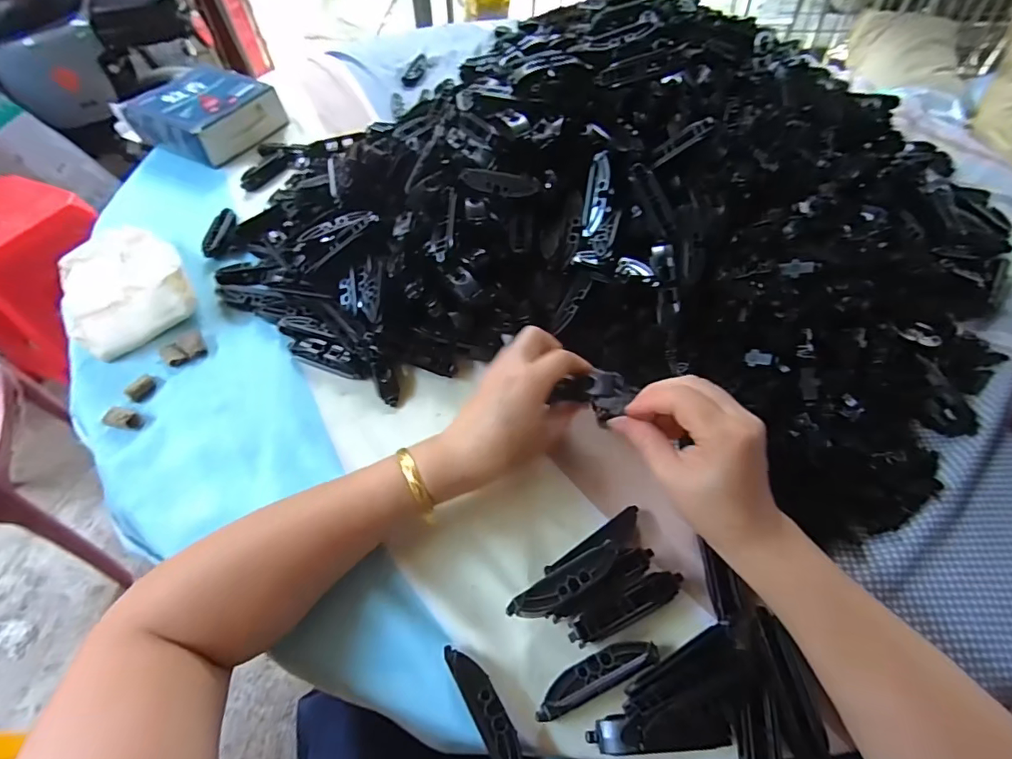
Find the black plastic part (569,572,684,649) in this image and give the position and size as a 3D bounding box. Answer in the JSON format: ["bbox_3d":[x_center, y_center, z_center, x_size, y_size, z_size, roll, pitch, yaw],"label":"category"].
[{"bbox_3d":[0.077,0.146,0.312,0.079,0.012,0.018,-21,58,-14],"label":"black plastic part"}]

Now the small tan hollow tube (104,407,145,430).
[{"bbox_3d":[-0.319,0.033,0.402,0.032,0.011,0.015,8,55,5],"label":"small tan hollow tube"}]

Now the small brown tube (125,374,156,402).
[{"bbox_3d":[-0.314,0.007,0.418,0.014,0.010,0.023,22,58,14],"label":"small brown tube"}]

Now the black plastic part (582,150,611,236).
[{"bbox_3d":[0.081,-0.165,0.431,0.020,0.005,0.072,11,97,22],"label":"black plastic part"}]

